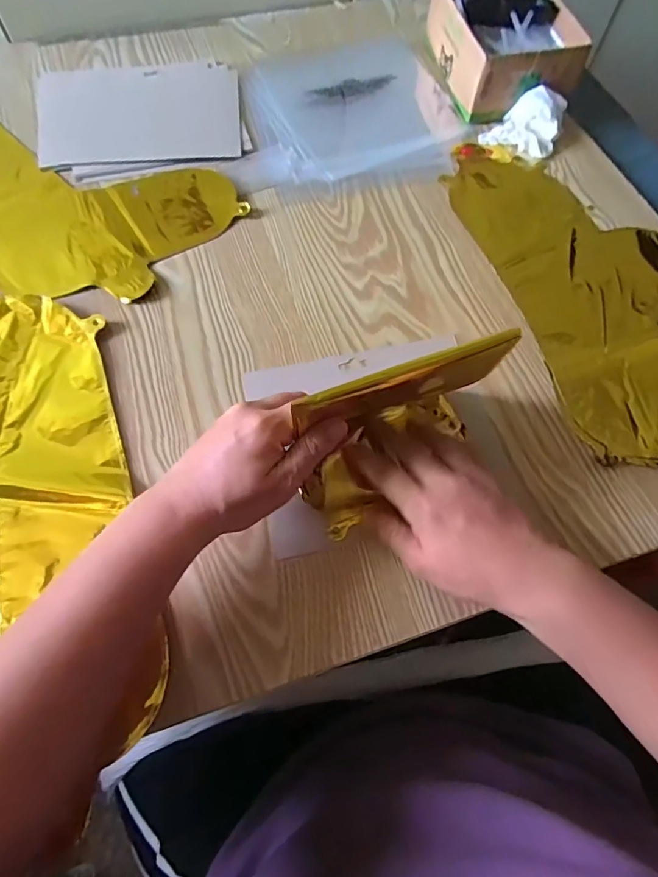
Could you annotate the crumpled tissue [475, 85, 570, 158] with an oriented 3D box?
[{"bbox_3d":[0.222,-0.362,0.545,0.079,0.036,0.073,19,64,8],"label":"crumpled tissue"}]

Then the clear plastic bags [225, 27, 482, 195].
[{"bbox_3d":[0.015,-0.397,0.579,0.271,0.012,0.274,-9,64,-6],"label":"clear plastic bags"}]

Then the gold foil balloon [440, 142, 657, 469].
[{"bbox_3d":[0.271,-0.149,0.464,0.205,0.012,0.420,-13,64,-8],"label":"gold foil balloon"}]

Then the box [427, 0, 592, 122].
[{"bbox_3d":[0.206,-0.472,0.579,0.137,0.069,0.198,-10,64,-6],"label":"box"}]

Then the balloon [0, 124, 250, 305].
[{"bbox_3d":[-0.313,-0.281,0.516,0.414,0.011,0.227,36,68,16],"label":"balloon"}]

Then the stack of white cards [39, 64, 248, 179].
[{"bbox_3d":[-0.214,-0.370,0.558,0.224,0.011,0.187,-9,64,-6],"label":"stack of white cards"}]

